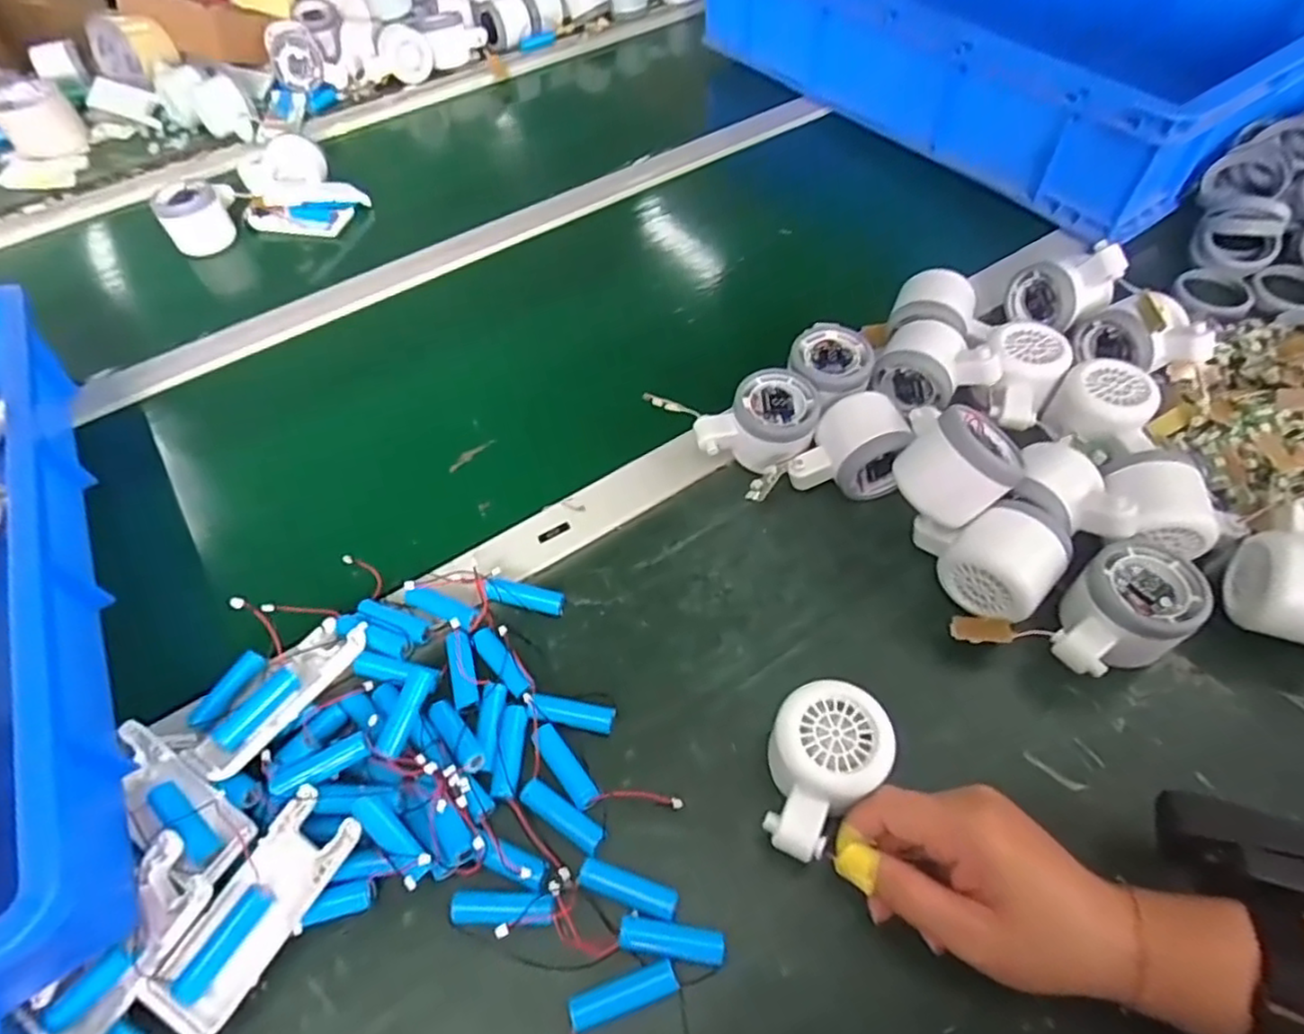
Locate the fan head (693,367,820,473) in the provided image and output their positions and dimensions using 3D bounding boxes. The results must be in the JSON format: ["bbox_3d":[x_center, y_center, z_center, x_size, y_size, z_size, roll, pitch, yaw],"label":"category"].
[{"bbox_3d":[0.077,-0.061,0.483,0.080,0.050,0.058,-31,59,-17],"label":"fan head"}]

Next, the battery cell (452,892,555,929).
[{"bbox_3d":[-0.074,0.193,0.335,0.051,0.011,0.017,0,56,3],"label":"battery cell"}]

